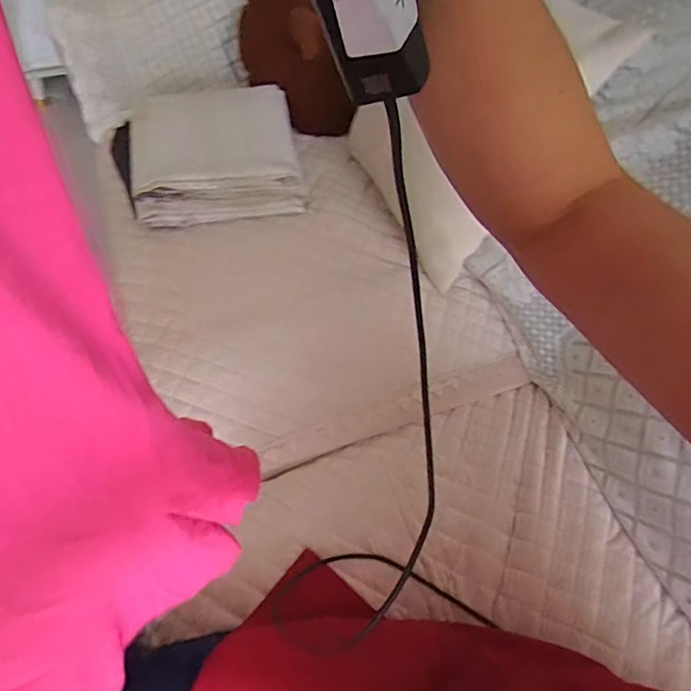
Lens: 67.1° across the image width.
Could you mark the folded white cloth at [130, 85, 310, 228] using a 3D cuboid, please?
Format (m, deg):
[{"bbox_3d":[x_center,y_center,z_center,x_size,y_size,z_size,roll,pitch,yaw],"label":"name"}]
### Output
[{"bbox_3d":[-0.223,-0.342,0.919,0.278,0.088,0.271,-9,55,-9],"label":"folded white cloth"}]

